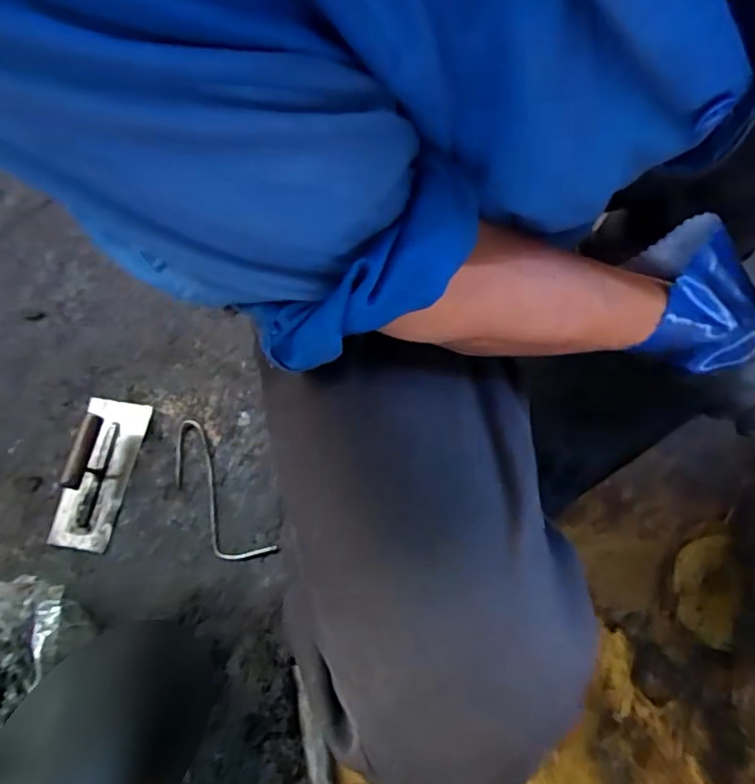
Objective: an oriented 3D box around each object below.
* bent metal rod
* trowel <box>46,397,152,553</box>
[{"bbox_3d":[-0.214,0.132,0.733,0.066,0.014,0.214,-35,74,-8],"label":"bent metal rod"},{"bbox_3d":[-0.372,0.097,0.728,0.087,0.058,0.199,9,73,5],"label":"trowel"}]

